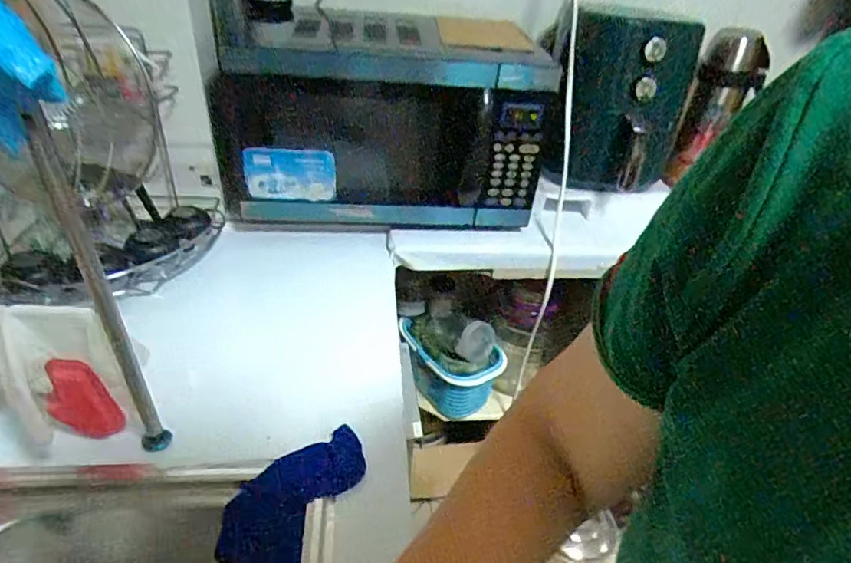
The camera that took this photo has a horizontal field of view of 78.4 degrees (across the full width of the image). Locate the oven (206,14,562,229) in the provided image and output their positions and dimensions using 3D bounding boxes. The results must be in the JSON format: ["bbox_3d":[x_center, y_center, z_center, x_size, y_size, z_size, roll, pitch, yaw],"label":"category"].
[{"bbox_3d":[-0.079,-0.281,0.950,0.567,0.316,0.295,-4,37,-13],"label":"oven"}]

